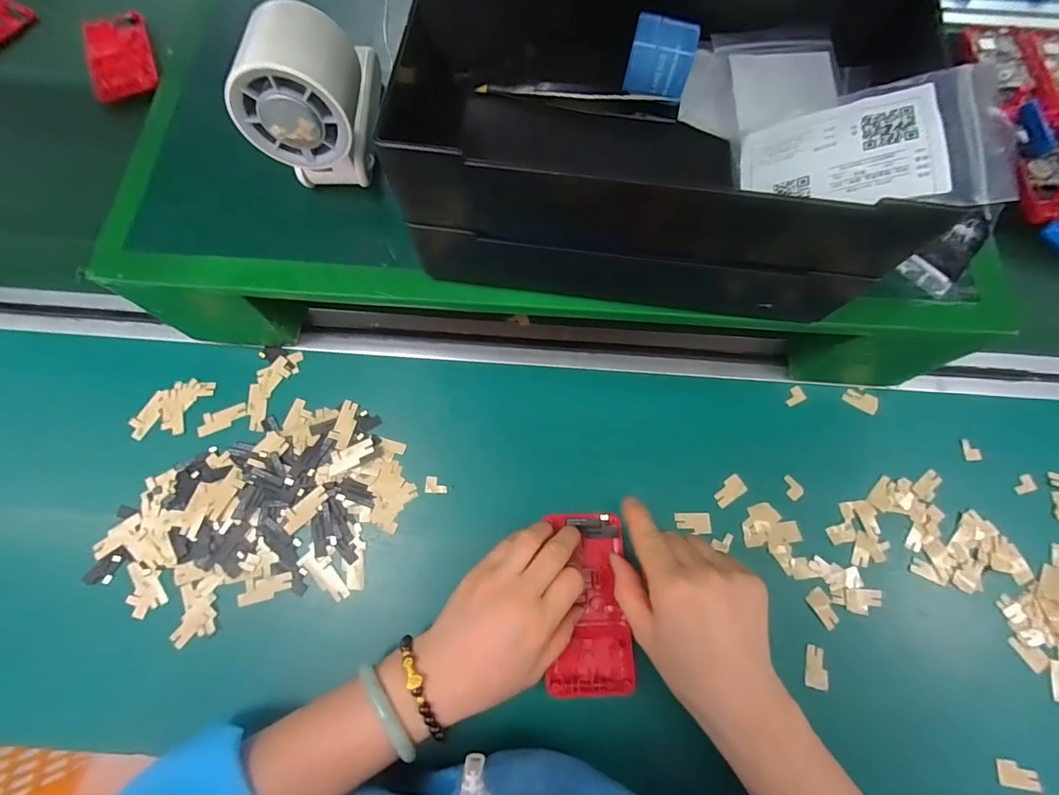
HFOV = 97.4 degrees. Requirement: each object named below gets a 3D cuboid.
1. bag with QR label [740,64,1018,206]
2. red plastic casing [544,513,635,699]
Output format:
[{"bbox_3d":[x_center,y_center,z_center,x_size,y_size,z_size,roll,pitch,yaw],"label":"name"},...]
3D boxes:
[{"bbox_3d":[0.154,-0.115,0.217,0.099,0.005,0.069,0,73,29],"label":"bag with QR label"},{"bbox_3d":[0.045,0.151,0.346,0.060,0.017,0.122,4,70,1],"label":"red plastic casing"}]

